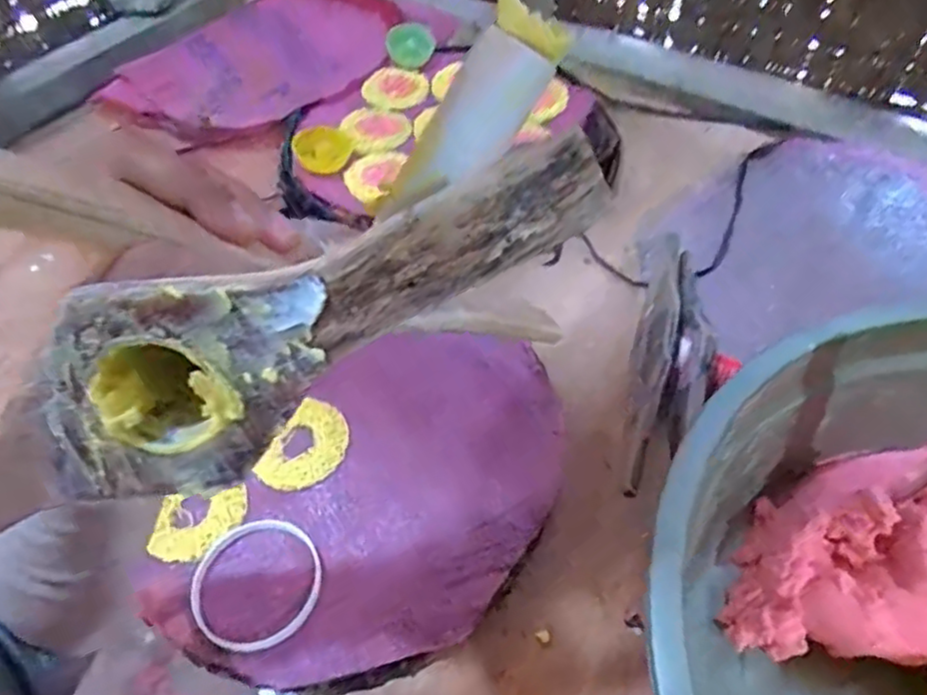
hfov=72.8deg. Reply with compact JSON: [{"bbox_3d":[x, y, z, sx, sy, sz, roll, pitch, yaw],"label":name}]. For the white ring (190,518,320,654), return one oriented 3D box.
[{"bbox_3d":[-0.149,0.170,0.452,0.090,0.005,0.091,-2,53,2],"label":"white ring"}]

